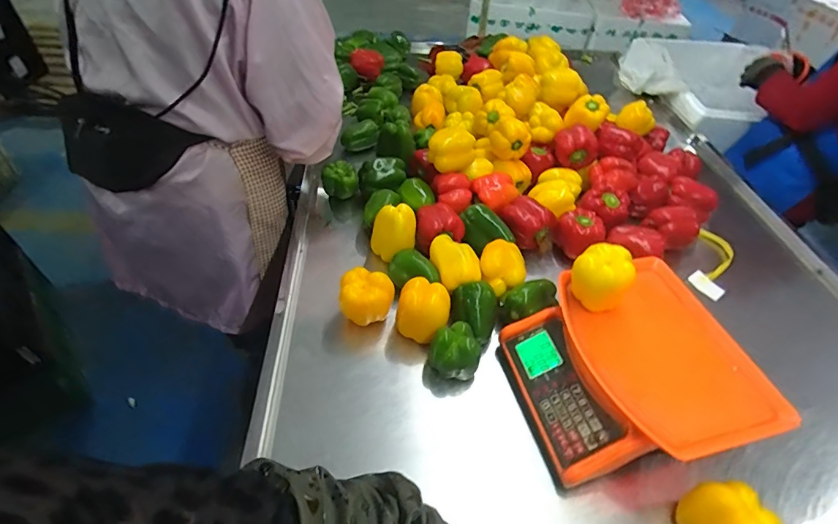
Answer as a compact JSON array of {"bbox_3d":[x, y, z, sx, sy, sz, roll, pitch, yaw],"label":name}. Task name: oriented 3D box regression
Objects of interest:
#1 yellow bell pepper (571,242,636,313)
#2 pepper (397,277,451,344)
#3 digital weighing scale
[{"bbox_3d":[0.261,0.022,0.606,0.064,0.077,0.077,-29,56,-28],"label":"yellow bell pepper"},{"bbox_3d":[0.007,0.078,0.687,0.083,0.069,0.075,15,47,9],"label":"pepper"},{"bbox_3d":[0.292,0.156,0.611,0.286,0.130,0.273,-8,48,-12],"label":"digital weighing scale"}]

